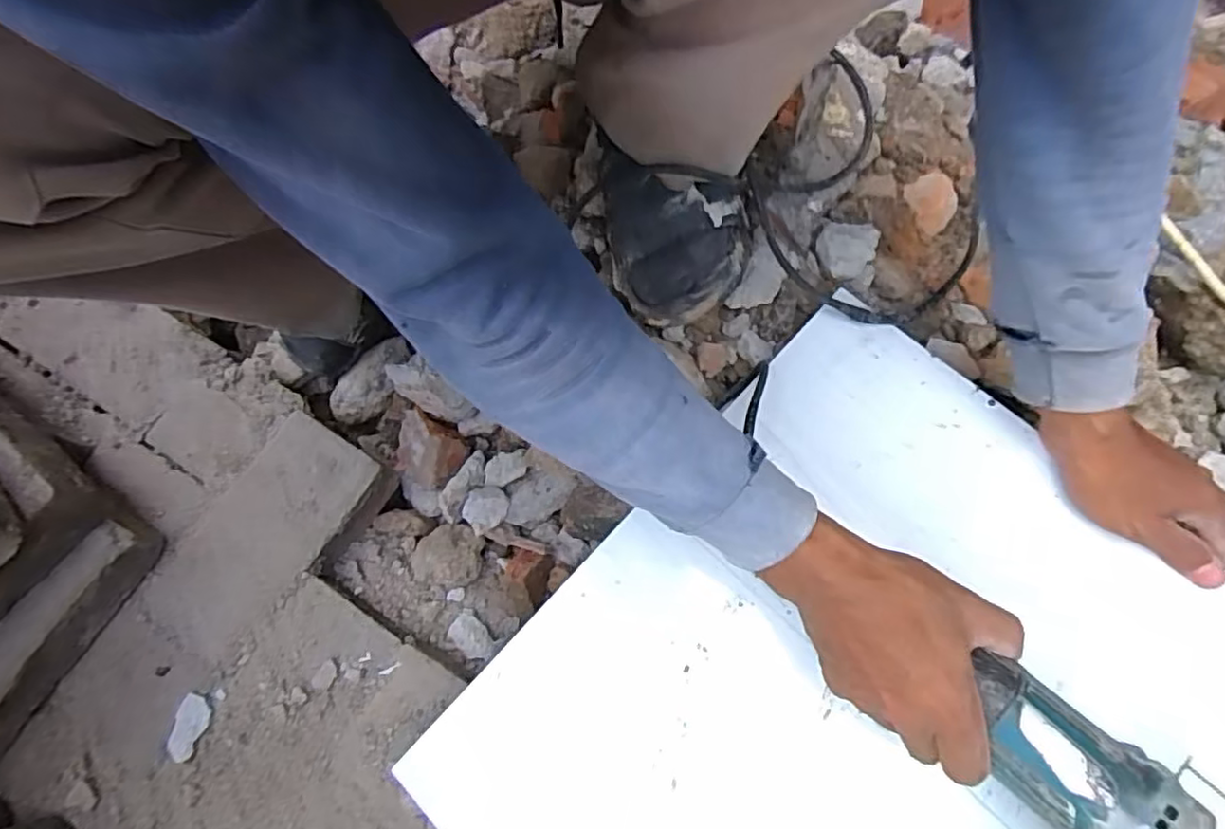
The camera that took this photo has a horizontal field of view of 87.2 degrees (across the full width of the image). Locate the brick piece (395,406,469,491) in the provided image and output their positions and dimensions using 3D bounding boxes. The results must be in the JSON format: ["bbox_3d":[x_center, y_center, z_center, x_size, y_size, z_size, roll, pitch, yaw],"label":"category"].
[{"bbox_3d":[-0.181,0.033,0.614,0.070,0.040,0.057,34,77,10],"label":"brick piece"}]

